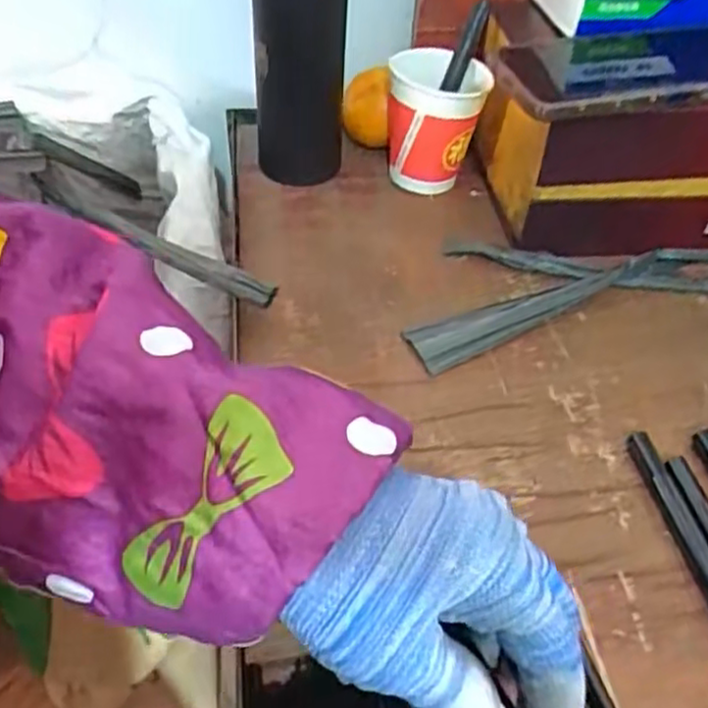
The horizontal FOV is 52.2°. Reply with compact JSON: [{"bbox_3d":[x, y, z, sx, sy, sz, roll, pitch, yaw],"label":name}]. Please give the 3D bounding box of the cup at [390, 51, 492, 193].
[{"bbox_3d":[0.061,-0.178,0.557,0.071,0.089,0.077,2,46,-3],"label":"cup"}]

